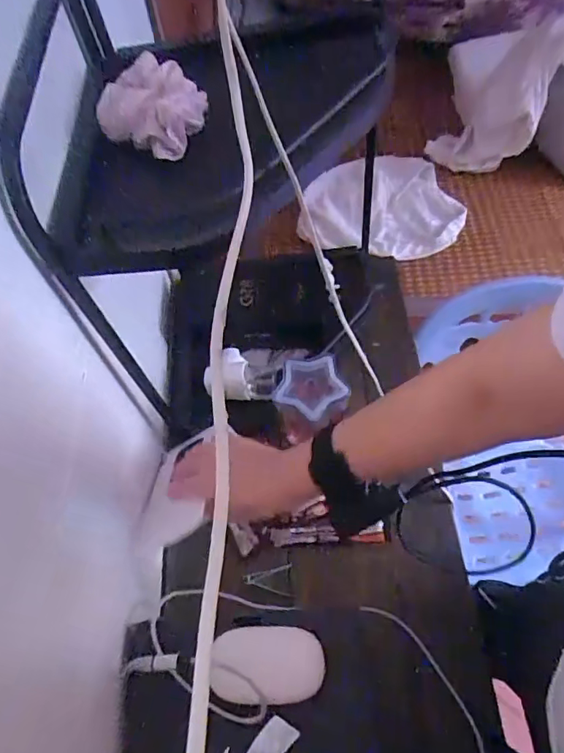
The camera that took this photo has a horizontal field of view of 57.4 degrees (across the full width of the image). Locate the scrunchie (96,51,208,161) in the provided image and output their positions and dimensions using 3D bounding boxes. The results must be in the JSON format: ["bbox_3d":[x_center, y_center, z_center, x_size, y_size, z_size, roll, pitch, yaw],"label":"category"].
[{"bbox_3d":[-0.111,-0.235,0.445,0.097,0.031,0.075,29,65,18],"label":"scrunchie"}]

